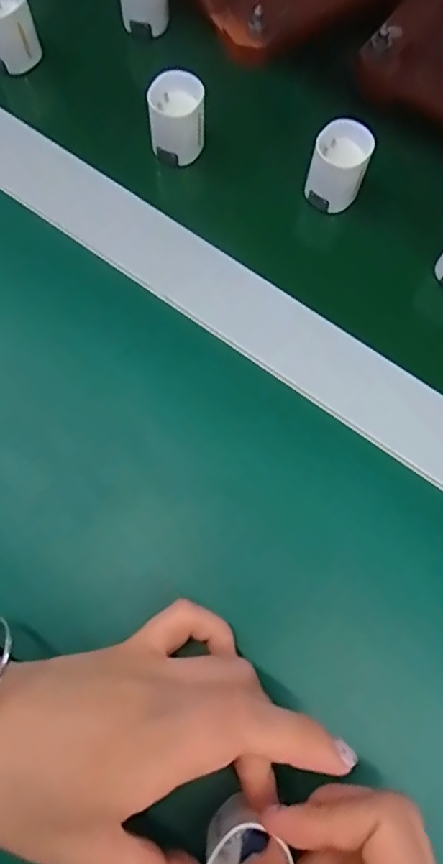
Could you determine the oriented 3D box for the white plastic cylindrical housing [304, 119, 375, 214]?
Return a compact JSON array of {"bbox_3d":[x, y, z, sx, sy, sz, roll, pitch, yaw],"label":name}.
[{"bbox_3d":[0.063,-0.142,0.309,0.029,0.042,0.027,0,73,0],"label":"white plastic cylindrical housing"}]

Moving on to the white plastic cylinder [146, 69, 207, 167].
[{"bbox_3d":[-0.024,-0.174,0.315,0.030,0.033,0.030,-2,73,-1],"label":"white plastic cylinder"}]

